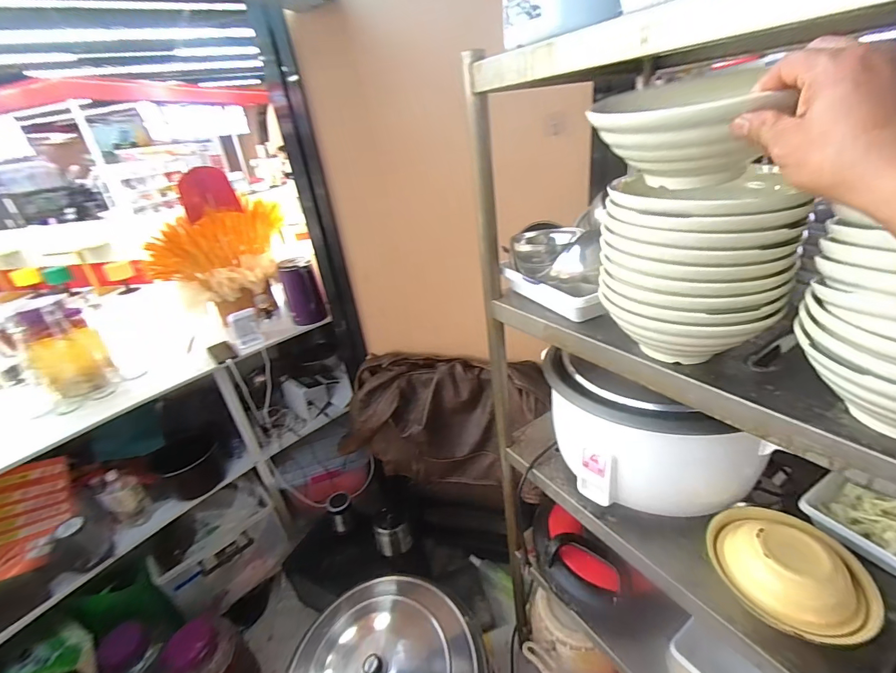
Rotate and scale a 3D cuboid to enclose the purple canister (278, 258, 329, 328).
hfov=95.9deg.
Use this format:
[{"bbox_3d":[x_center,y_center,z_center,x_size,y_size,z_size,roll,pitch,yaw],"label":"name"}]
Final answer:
[{"bbox_3d":[-0.540,-0.162,1.503,0.114,0.236,0.129,-19,30,-21],"label":"purple canister"}]

